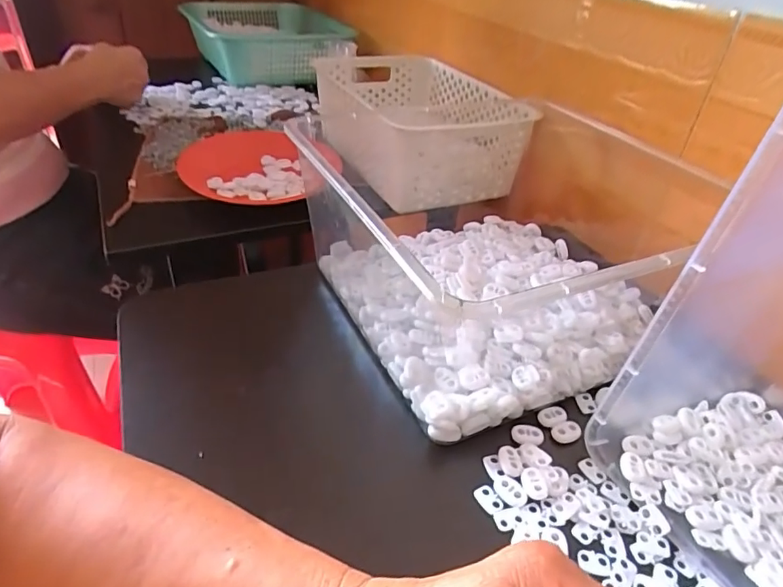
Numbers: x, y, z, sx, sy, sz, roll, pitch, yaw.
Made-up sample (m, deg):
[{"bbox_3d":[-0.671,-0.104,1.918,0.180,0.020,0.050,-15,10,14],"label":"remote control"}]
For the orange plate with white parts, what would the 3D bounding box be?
[{"bbox_3d":[-0.183,-0.161,0.652,0.215,0.034,0.151,20,45,20],"label":"orange plate with white parts"}]

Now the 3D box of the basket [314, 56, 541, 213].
[{"bbox_3d":[0.026,-0.255,0.737,0.238,0.094,0.336,-9,39,-17],"label":"basket"}]

